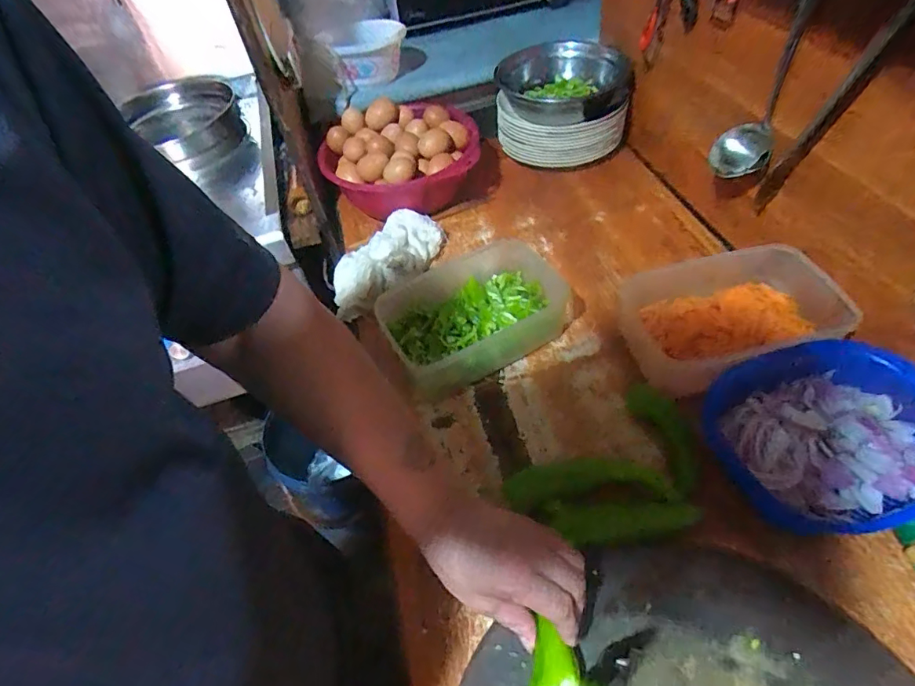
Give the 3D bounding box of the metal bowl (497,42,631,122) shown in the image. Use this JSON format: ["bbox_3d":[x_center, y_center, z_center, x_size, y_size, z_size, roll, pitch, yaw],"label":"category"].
[{"bbox_3d":[0.174,-0.441,0.821,0.213,0.058,0.213,1,51,9],"label":"metal bowl"}]

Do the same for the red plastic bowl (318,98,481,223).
[{"bbox_3d":[-0.093,-0.292,0.817,0.257,0.123,0.210,-11,50,-1],"label":"red plastic bowl"}]

